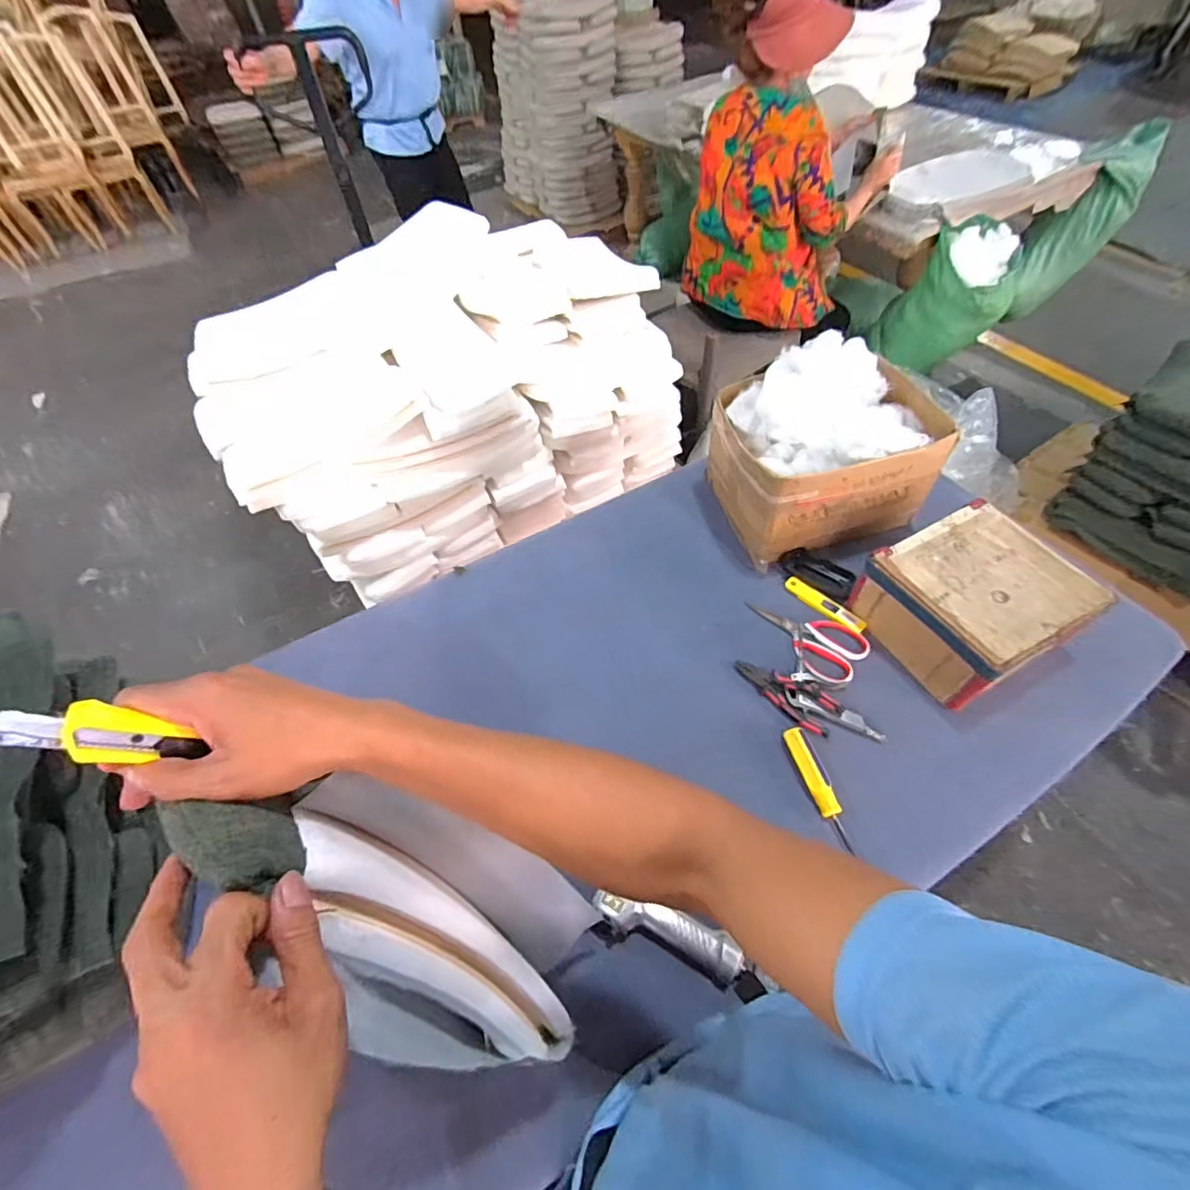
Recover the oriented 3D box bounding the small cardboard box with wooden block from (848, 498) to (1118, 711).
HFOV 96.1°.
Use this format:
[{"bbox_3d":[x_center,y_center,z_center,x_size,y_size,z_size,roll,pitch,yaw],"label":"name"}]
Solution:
[{"bbox_3d":[0.530,0.012,0.764,0.208,0.128,0.212,-25,55,-13],"label":"small cardboard box with wooden block"}]

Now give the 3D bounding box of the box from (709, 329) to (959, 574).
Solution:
[{"bbox_3d":[0.373,-0.244,0.885,0.313,0.236,0.248,-15,53,-6],"label":"box"}]

